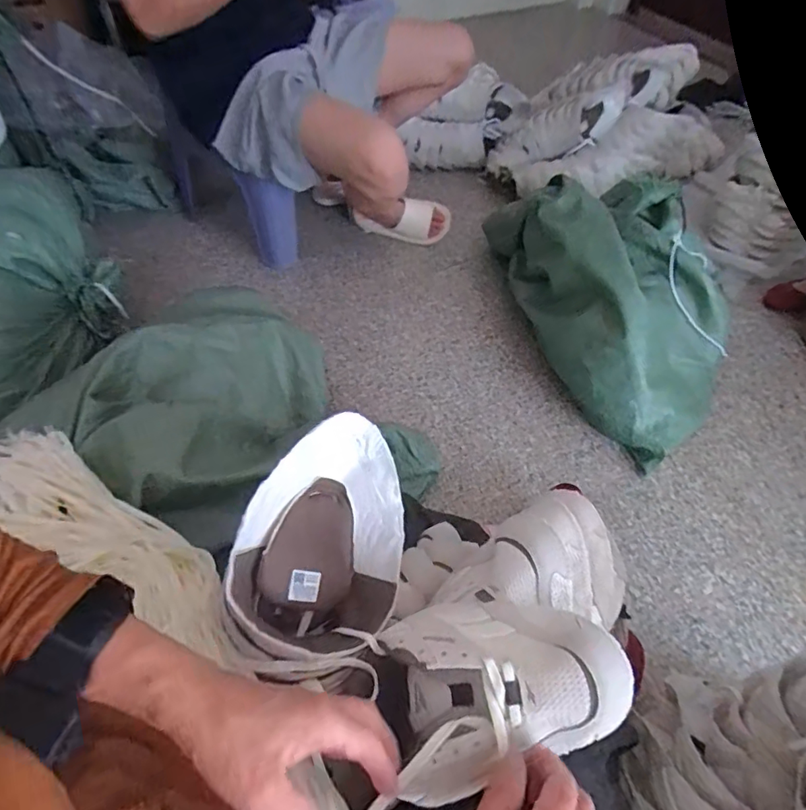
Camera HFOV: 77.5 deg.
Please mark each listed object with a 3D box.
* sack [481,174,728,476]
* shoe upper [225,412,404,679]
[{"bbox_3d":[0.486,-0.247,1.117,0.358,0.276,0.644,-13,56,-13],"label":"sack"},{"bbox_3d":[-0.084,0.121,0.469,0.160,0.095,0.210,3,77,-29],"label":"shoe upper"}]

